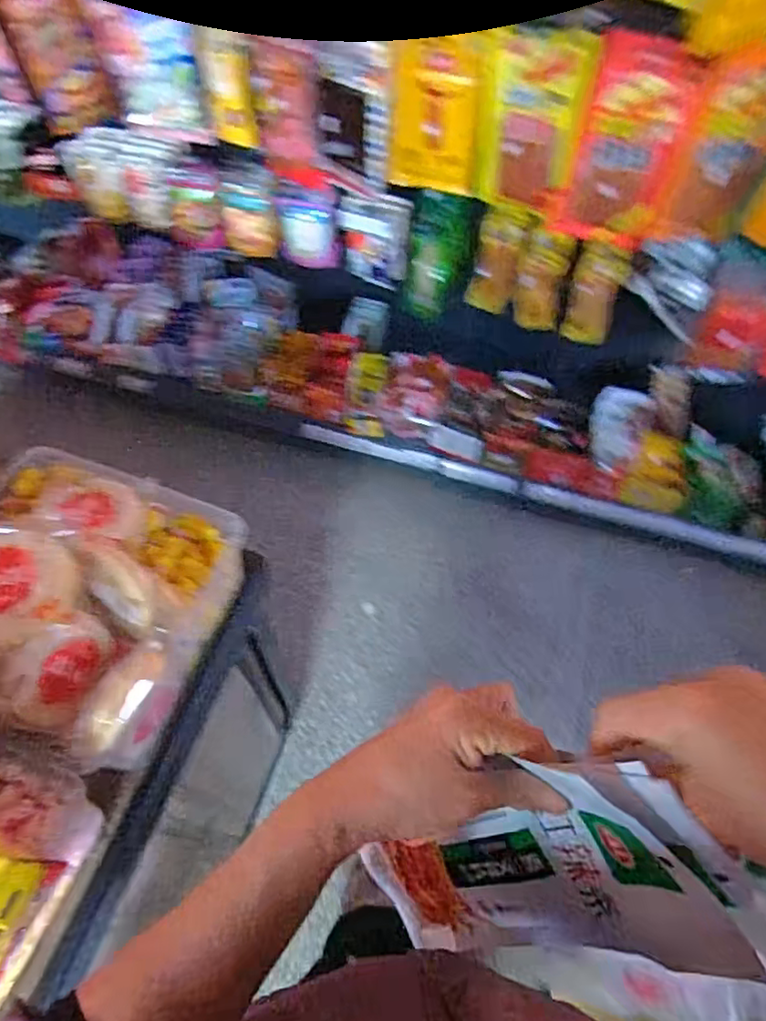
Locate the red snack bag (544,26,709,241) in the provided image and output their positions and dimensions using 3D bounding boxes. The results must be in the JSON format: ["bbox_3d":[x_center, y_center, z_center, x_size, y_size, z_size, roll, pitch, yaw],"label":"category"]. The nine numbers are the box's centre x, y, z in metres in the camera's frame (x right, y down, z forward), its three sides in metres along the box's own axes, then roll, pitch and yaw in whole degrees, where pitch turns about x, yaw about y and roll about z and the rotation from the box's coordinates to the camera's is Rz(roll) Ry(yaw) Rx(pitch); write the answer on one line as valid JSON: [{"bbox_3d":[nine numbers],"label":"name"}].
[{"bbox_3d":[0.411,-0.611,1.045,0.166,0.308,0.055,13,59,7],"label":"red snack bag"}]

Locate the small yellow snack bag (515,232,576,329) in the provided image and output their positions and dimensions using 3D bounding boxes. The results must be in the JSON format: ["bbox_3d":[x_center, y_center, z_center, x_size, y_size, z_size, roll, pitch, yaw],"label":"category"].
[{"bbox_3d":[0.336,-0.482,1.296,0.098,0.223,0.023,8,59,3],"label":"small yellow snack bag"}]

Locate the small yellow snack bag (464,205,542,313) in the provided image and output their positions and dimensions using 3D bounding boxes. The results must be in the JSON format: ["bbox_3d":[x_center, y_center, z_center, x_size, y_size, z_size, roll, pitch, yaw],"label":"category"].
[{"bbox_3d":[0.247,-0.530,1.307,0.116,0.242,0.027,38,65,20],"label":"small yellow snack bag"}]

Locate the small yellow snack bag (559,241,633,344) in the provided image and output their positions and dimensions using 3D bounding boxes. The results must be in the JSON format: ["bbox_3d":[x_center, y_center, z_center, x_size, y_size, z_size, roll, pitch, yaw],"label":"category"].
[{"bbox_3d":[0.442,-0.458,1.308,0.112,0.233,0.044,-4,59,-4],"label":"small yellow snack bag"}]

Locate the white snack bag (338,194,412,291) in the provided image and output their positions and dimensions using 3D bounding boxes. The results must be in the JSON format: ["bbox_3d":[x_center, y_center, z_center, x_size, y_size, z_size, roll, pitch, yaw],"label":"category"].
[{"bbox_3d":[-0.017,-0.587,1.316,0.148,0.182,0.066,5,59,2],"label":"white snack bag"}]

